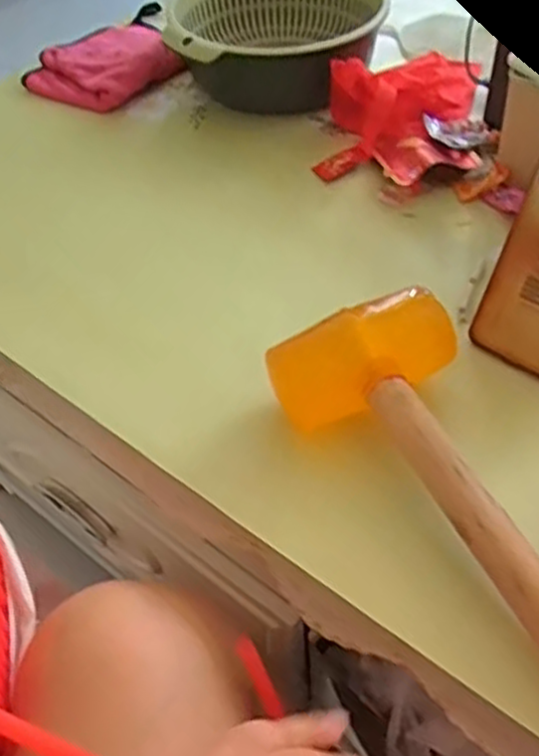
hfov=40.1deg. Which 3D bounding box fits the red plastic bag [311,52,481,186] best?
[{"bbox_3d":[0.126,-0.271,0.726,0.136,0.059,0.228,13,51,14],"label":"red plastic bag"}]

